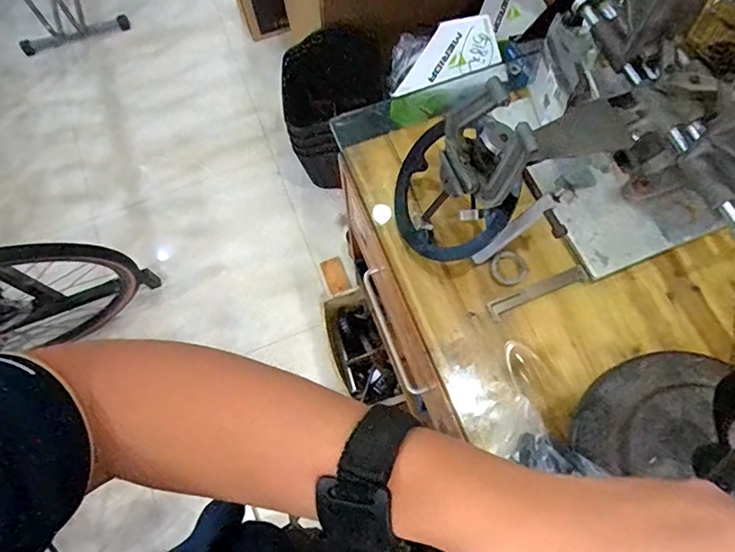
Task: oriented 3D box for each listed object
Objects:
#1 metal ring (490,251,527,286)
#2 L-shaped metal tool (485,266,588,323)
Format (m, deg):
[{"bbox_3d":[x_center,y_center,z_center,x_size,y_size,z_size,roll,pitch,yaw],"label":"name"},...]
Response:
[{"bbox_3d":[0.181,-0.009,0.642,0.046,0.005,0.044,0,69,1],"label":"metal ring"},{"bbox_3d":[0.214,0.021,0.631,0.130,0.004,0.022,-23,72,-5],"label":"L-shaped metal tool"}]

